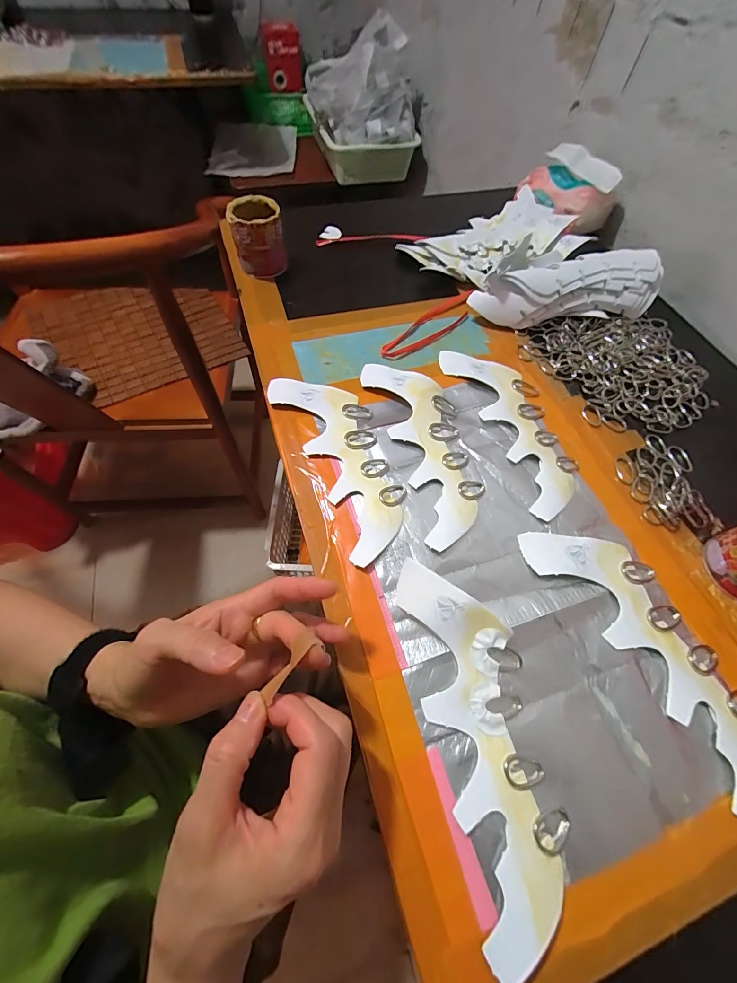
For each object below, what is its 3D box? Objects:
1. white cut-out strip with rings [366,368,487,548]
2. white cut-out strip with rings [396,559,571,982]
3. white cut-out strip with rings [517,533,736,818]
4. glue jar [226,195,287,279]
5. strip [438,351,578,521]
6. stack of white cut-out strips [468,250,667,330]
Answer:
[{"bbox_3d":[0.062,-0.054,0.380,0.080,0.014,0.227,-14,63,-11],"label":"white cut-out strip with rings"},{"bbox_3d":[0.083,0.165,0.263,0.075,0.017,0.230,-10,66,-9],"label":"white cut-out strip with rings"},{"bbox_3d":[0.230,0.115,0.298,0.084,0.011,0.228,-28,67,-18],"label":"white cut-out strip with rings"},{"bbox_3d":[-0.149,-0.343,0.500,0.066,0.074,0.066,2,61,-3],"label":"glue jar"},{"bbox_3d":[0.164,-0.082,0.404,0.091,0.005,0.227,-17,64,-13],"label":"strip"},{"bbox_3d":[0.254,-0.262,0.475,0.242,0.050,0.079,-9,62,-9],"label":"stack of white cut-out strips"}]

